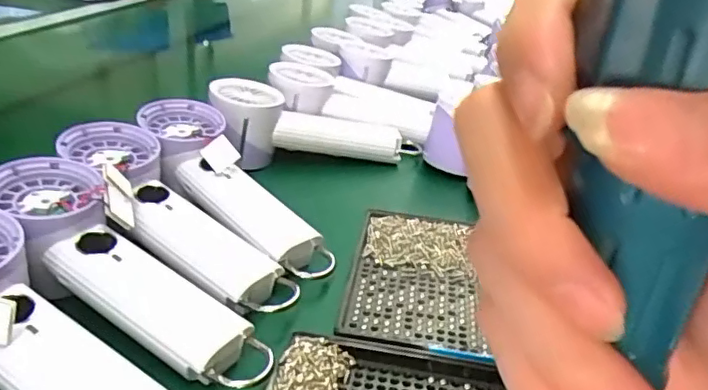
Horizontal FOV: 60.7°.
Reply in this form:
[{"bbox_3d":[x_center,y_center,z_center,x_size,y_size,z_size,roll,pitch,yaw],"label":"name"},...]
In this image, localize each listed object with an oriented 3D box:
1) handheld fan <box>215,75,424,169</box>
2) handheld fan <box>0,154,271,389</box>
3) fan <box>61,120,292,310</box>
[{"bbox_3d":[-0.033,-0.060,0.538,0.182,0.072,0.066,-6,30,-21],"label":"handheld fan"},{"bbox_3d":[-0.127,0.044,0.328,0.189,0.041,0.058,35,37,20],"label":"handheld fan"},{"bbox_3d":[-0.113,0.010,0.378,0.190,0.035,0.063,39,39,22],"label":"fan"}]

